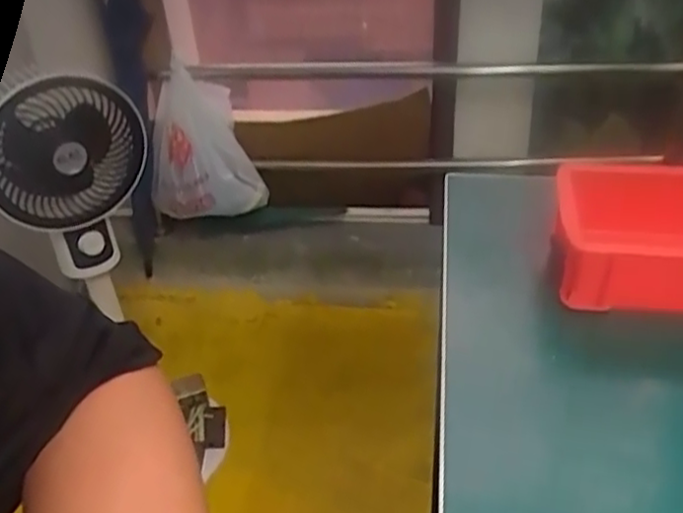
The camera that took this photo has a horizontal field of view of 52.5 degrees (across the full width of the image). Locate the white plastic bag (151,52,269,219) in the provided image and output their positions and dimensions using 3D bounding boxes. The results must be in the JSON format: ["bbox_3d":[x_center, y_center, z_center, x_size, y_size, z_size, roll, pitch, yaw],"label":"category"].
[{"bbox_3d":[-0.303,-0.232,1.493,0.242,0.287,0.170,29,49,35],"label":"white plastic bag"}]

